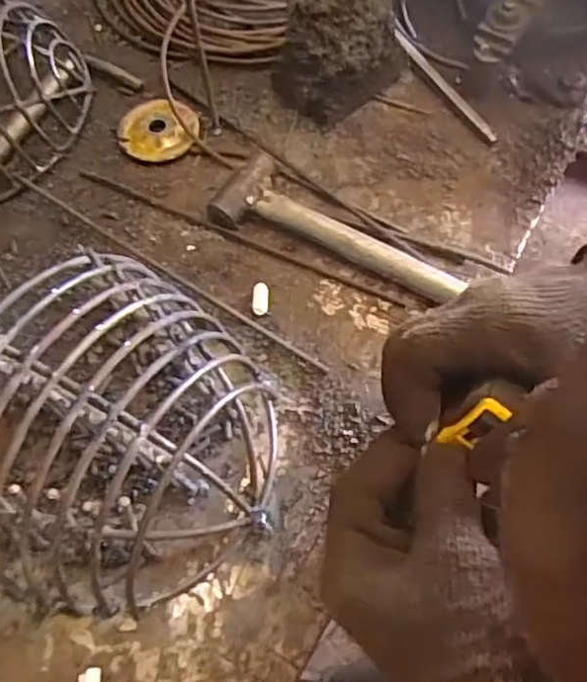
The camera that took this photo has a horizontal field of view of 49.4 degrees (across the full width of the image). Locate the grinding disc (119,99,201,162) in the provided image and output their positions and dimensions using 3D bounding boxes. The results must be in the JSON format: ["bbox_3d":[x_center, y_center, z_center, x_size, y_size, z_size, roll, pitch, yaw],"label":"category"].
[{"bbox_3d":[-0.127,-0.201,0.597,0.075,0.010,0.070,0,68,0],"label":"grinding disc"}]

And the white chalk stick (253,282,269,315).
[{"bbox_3d":[-0.027,-0.035,0.520,0.013,0.012,0.029,0,68,0],"label":"white chalk stick"}]

